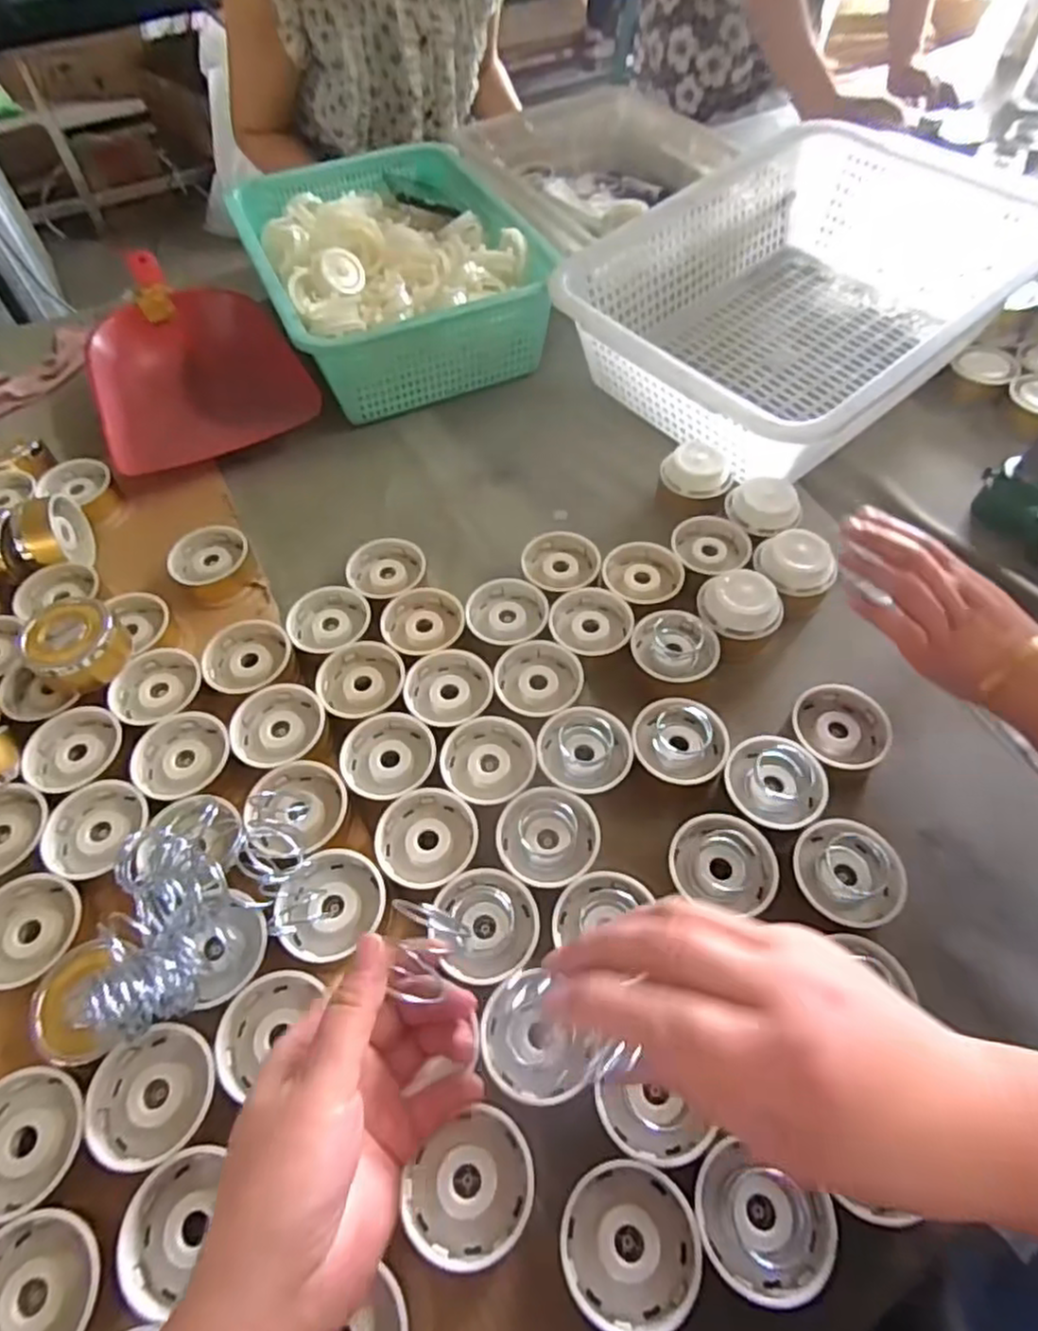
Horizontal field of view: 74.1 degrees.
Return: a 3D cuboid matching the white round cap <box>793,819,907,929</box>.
[{"bbox_3d":[0.208,0.136,0.443,0.060,0.043,0.065,-2,56,2],"label":"white round cap"}]

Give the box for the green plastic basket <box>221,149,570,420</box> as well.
[{"bbox_3d":[-0.146,-0.446,0.794,0.285,0.132,0.370,-22,57,-11],"label":"green plastic basket"}]

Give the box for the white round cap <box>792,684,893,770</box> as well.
[{"bbox_3d":[0.234,0.049,0.505,0.066,0.028,0.064,-2,56,2],"label":"white round cap"}]

